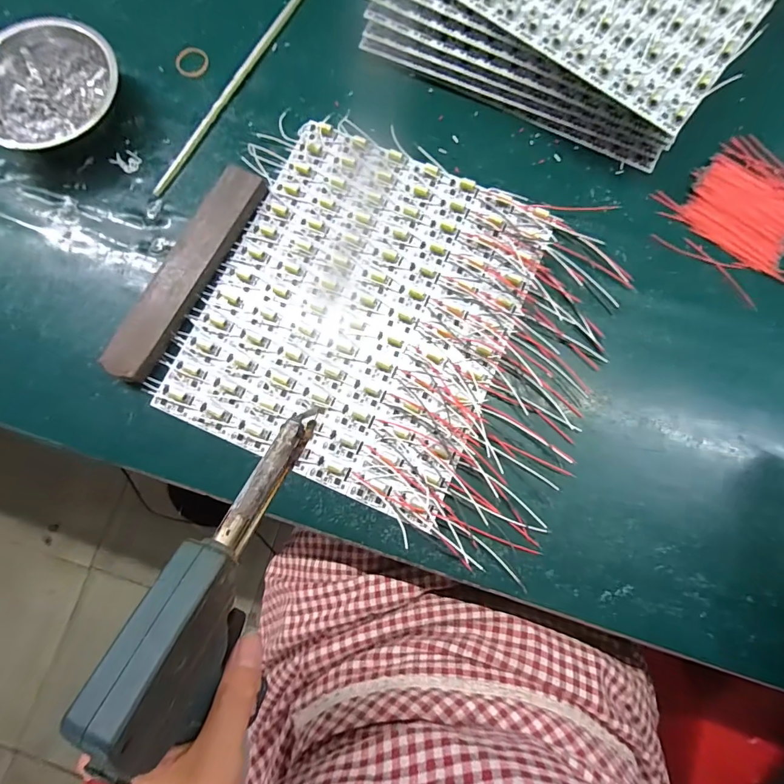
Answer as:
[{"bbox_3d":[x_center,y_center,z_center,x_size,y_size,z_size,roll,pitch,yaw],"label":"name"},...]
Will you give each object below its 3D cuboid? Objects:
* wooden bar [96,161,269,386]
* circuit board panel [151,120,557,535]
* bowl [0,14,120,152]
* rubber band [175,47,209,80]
[{"bbox_3d":[-0.170,-0.100,0.347,0.038,0.016,0.197,28,81,5],"label":"wooden bar"},{"bbox_3d":[-0.024,-0.071,0.347,0.242,0.009,0.283,23,81,4],"label":"circuit board panel"},{"bbox_3d":[-0.303,-0.264,0.371,0.127,0.041,0.127,0,80,0],"label":"bowl"},{"bbox_3d":[-0.192,-0.317,0.399,0.031,0.005,0.033,0,80,0],"label":"rubber band"}]

